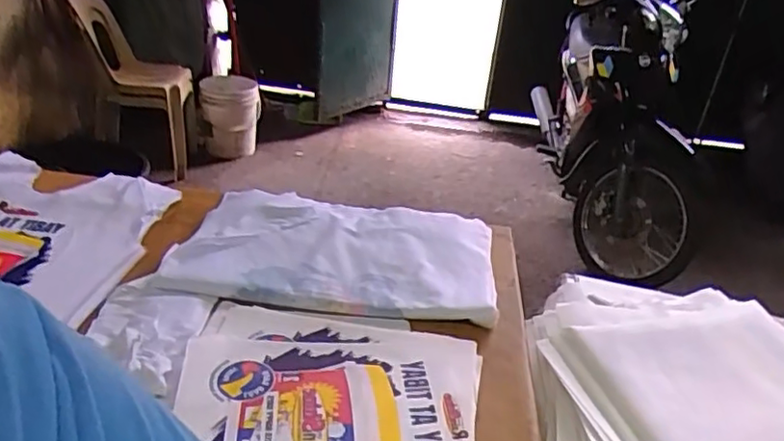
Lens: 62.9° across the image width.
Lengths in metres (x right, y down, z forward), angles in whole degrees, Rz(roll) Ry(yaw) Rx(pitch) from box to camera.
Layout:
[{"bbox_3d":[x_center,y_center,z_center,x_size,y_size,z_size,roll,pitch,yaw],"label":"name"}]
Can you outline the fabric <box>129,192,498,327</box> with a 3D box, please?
[{"bbox_3d":[-0.102,0.049,1.180,0.561,0.042,0.365,6,32,3],"label":"fabric"}]

